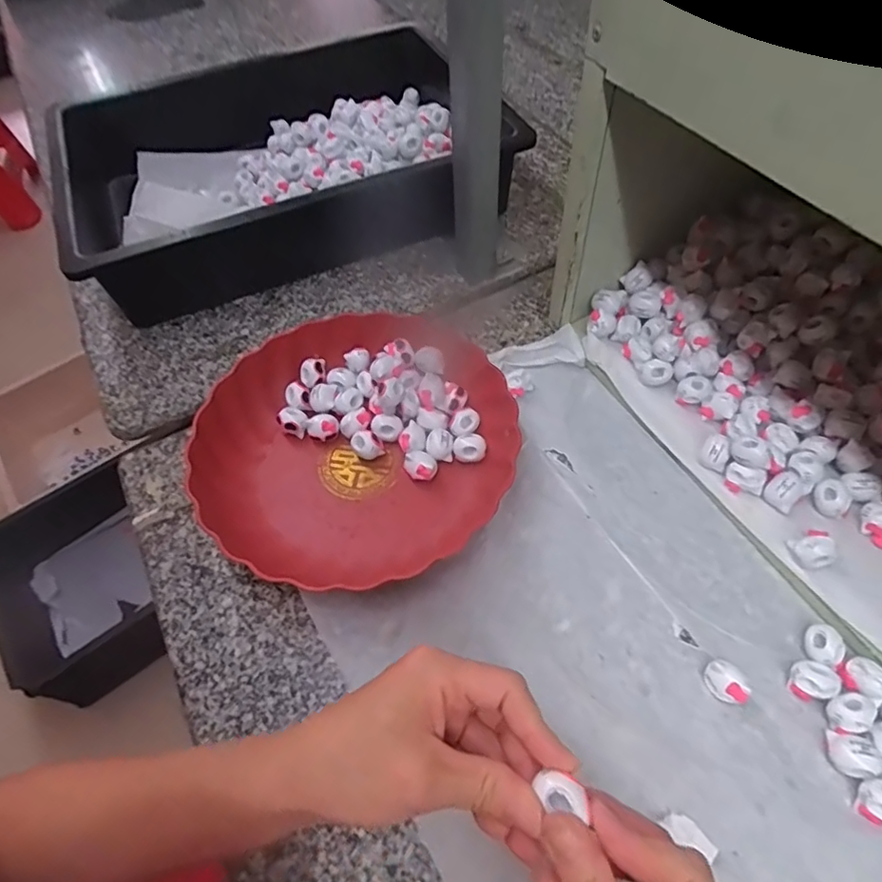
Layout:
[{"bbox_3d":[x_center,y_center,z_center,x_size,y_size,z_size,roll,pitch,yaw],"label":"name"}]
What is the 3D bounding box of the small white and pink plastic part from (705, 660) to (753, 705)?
[{"bbox_3d":[0.177,0.150,0.348,0.015,0.019,0.026,-25,57,-16],"label":"small white and pink plastic part"}]

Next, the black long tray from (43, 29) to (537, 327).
[{"bbox_3d":[-0.178,-0.313,0.628,0.437,0.101,0.336,-24,57,-15],"label":"black long tray"}]

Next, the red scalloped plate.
[{"bbox_3d":[-0.066,-0.002,0.450,0.239,0.055,0.222,-1,54,1],"label":"red scalloped plate"}]

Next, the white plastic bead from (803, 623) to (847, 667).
[{"bbox_3d":[0.242,0.131,0.357,0.020,0.019,0.024,-20,56,-12],"label":"white plastic bead"}]

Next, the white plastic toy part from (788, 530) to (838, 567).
[{"bbox_3d":[0.248,0.072,0.375,0.022,0.014,0.021,-1,54,1],"label":"white plastic toy part"}]

